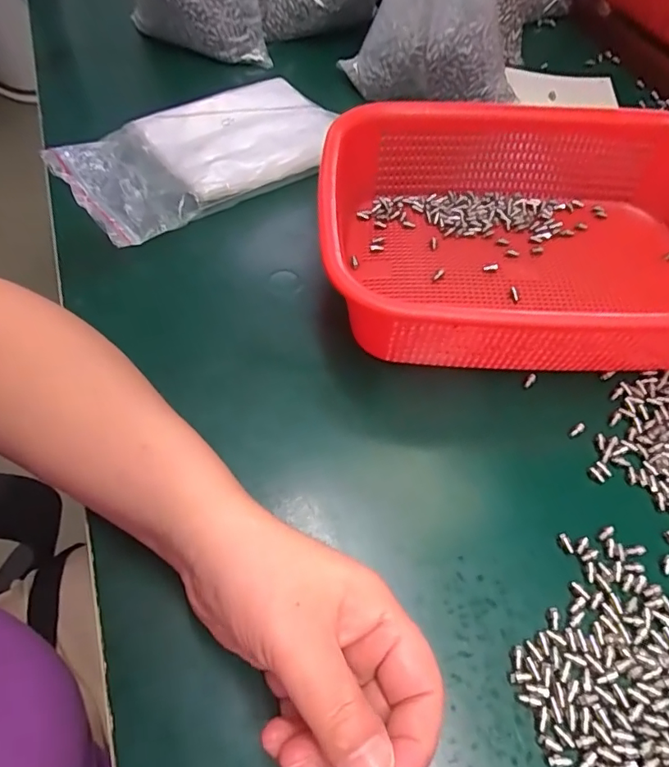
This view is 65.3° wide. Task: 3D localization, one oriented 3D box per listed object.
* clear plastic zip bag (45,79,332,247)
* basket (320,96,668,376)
[{"bbox_3d":[-0.113,-0.195,0.440,0.223,0.029,0.137,-24,62,-15],"label":"clear plastic zip bag"},{"bbox_3d":[0.135,-0.096,0.347,0.279,0.071,0.205,0,58,-2],"label":"basket"}]

